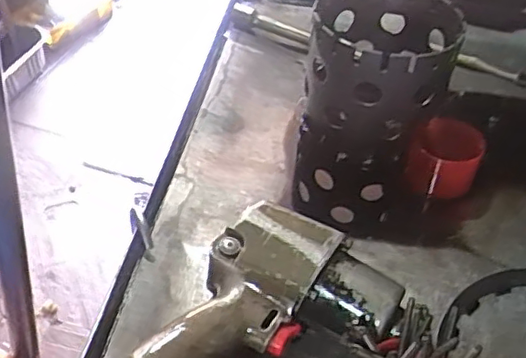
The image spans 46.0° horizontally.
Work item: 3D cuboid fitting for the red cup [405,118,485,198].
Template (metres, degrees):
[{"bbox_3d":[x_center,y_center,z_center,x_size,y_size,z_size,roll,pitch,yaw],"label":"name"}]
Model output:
[{"bbox_3d":[0.175,-0.015,0.607,0.063,0.065,0.061,2,43,-2],"label":"red cup"}]

